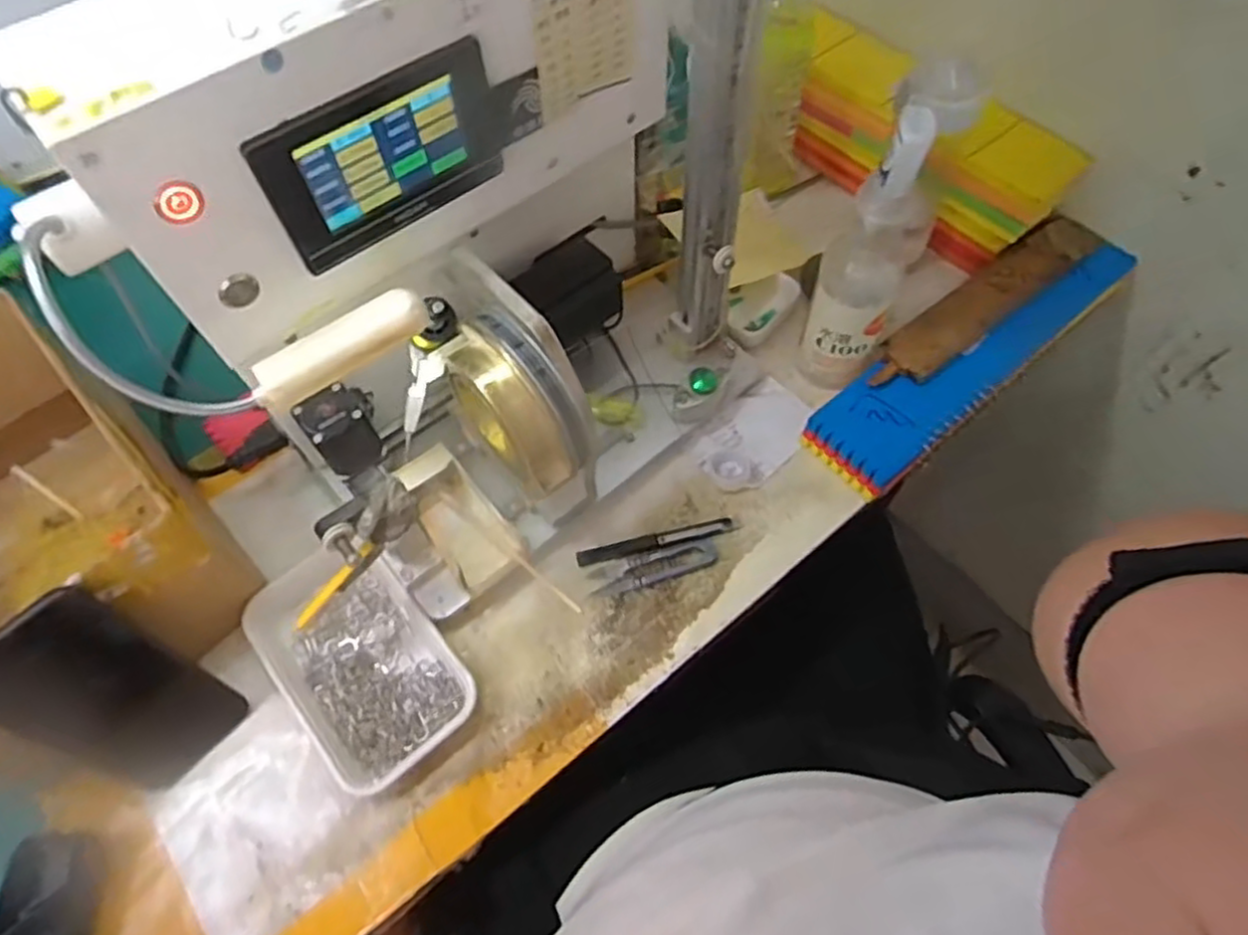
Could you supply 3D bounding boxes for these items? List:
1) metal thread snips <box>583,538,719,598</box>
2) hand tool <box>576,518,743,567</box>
[{"bbox_3d":[0.023,0.077,0.543,0.098,0.004,0.023,-15,62,-6],"label":"metal thread snips"},{"bbox_3d":[0.026,0.056,0.551,0.124,0.004,0.012,-12,62,-5],"label":"hand tool"}]

